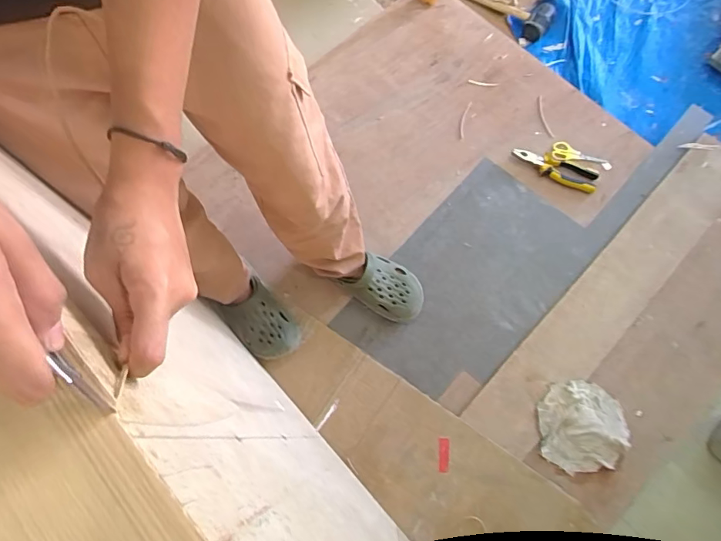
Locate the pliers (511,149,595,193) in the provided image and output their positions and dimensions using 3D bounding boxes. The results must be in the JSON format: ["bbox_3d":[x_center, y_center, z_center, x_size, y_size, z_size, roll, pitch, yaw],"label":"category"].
[{"bbox_3d":[0.469,-0.251,1.131,0.204,0.018,0.087,27,74,11],"label":"pliers"}]

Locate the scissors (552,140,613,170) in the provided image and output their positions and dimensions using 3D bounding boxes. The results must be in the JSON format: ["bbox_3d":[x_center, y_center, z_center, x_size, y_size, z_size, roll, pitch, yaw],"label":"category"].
[{"bbox_3d":[0.541,-0.281,1.144,0.144,0.016,0.052,17,73,8],"label":"scissors"}]

